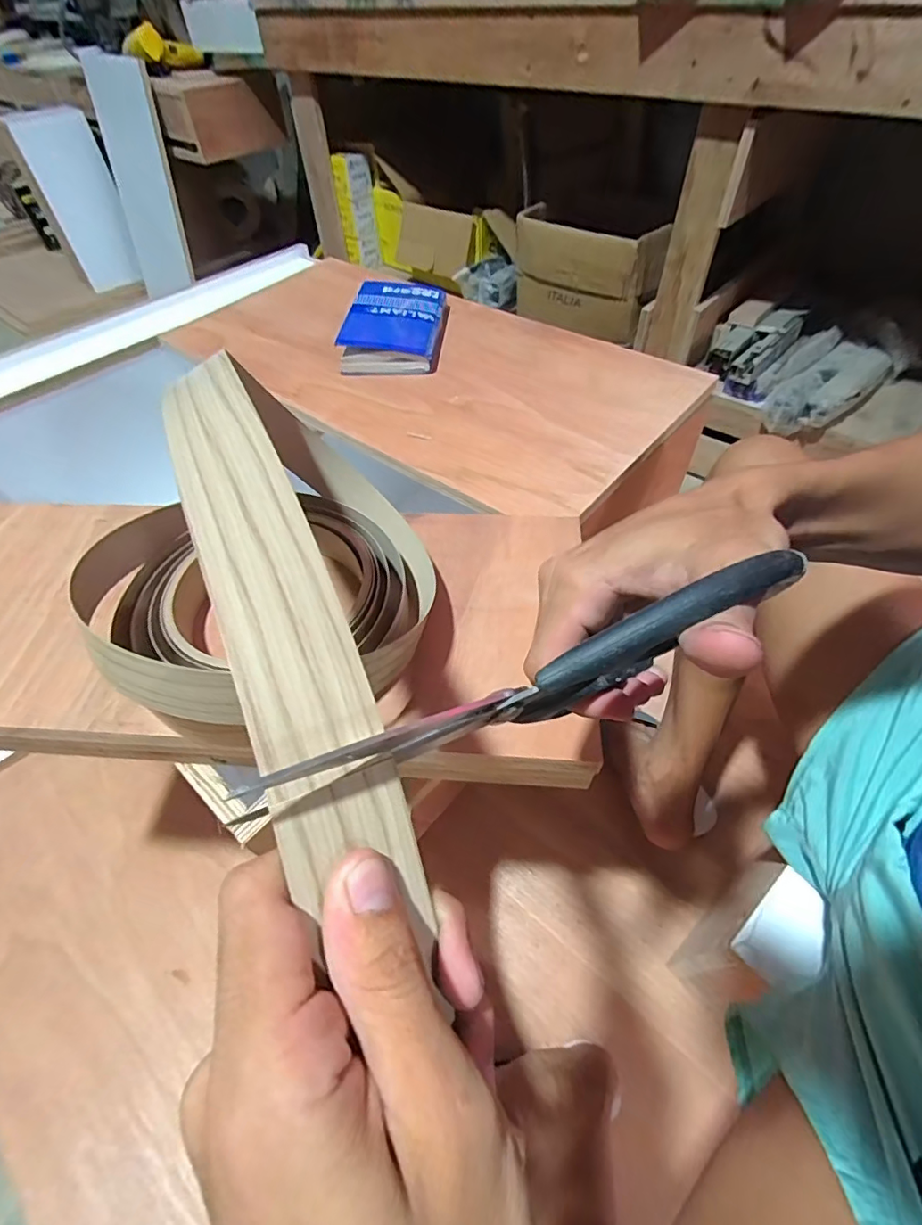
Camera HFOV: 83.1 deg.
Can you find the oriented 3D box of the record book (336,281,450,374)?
[{"bbox_3d":[-0.101,-0.449,0.810,0.147,0.042,0.222,1,52,4],"label":"record book"}]

